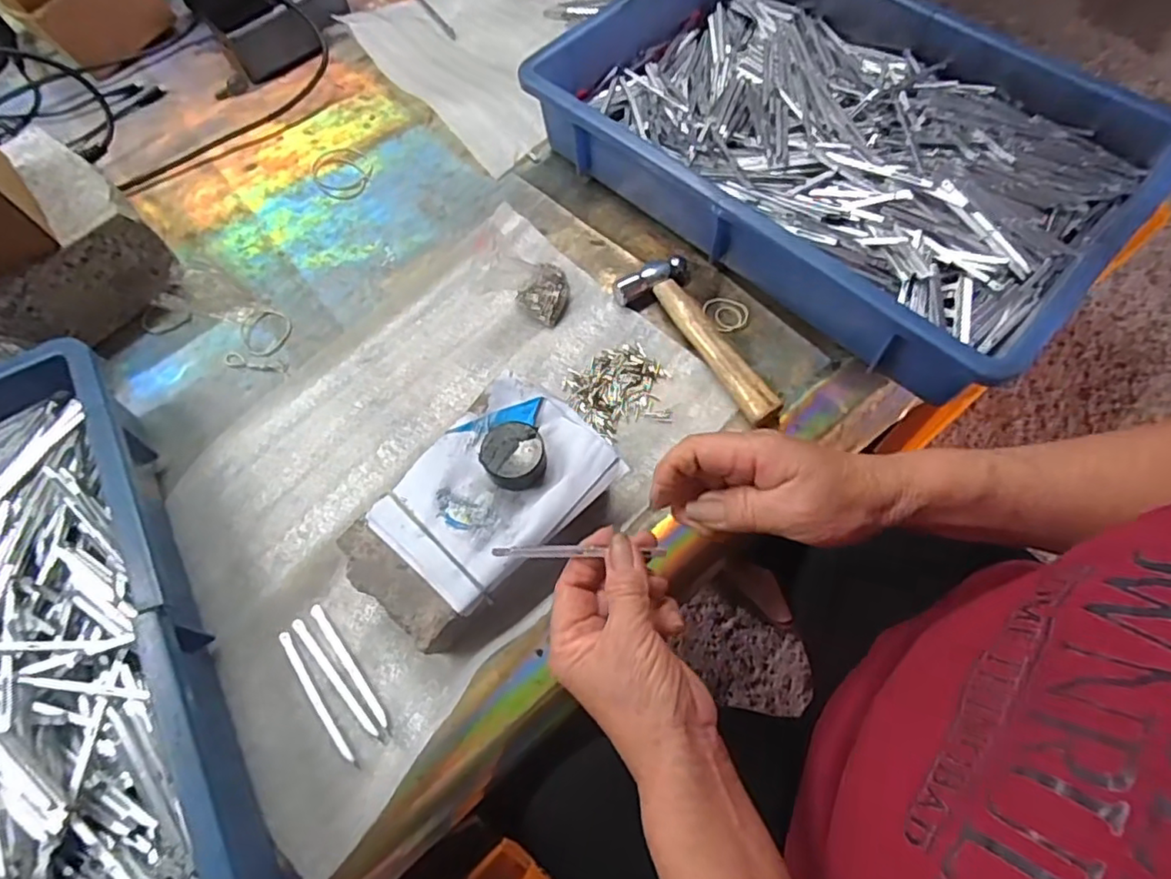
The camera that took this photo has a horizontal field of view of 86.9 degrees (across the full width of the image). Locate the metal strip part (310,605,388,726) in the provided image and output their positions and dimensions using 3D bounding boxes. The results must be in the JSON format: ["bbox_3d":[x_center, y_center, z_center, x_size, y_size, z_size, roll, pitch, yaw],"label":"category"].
[{"bbox_3d":[-0.144,0.136,0.377,0.007,0.004,0.086,-38,69,-14],"label":"metal strip part"}]

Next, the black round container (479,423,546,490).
[{"bbox_3d":[-0.044,0.009,0.378,0.037,0.016,0.037,-1,65,2],"label":"black round container"}]

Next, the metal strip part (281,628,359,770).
[{"bbox_3d":[-0.161,0.155,0.368,0.008,0.005,0.091,-35,68,-13],"label":"metal strip part"}]

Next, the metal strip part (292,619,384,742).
[{"bbox_3d":[-0.152,0.145,0.377,0.008,0.004,0.091,-42,70,-15],"label":"metal strip part"}]

